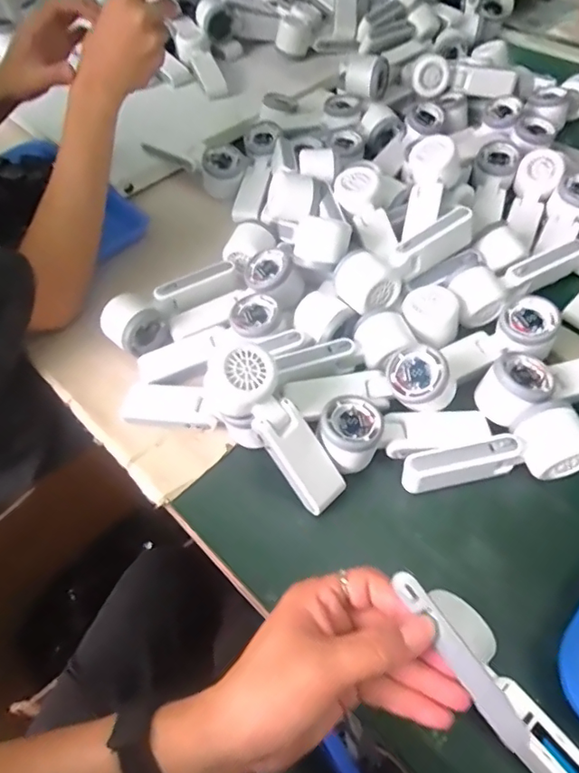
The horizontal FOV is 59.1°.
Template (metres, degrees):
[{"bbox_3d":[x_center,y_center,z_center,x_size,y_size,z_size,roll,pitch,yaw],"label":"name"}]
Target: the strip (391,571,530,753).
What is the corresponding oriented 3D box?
[{"bbox_3d":[0.089,0.142,0.267,0.014,0.010,0.098,-32,78,-14],"label":"strip"}]

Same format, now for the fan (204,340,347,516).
[{"bbox_3d":[-0.011,0.037,0.448,0.060,0.034,0.167,-40,102,-18],"label":"fan"}]

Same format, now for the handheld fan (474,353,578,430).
[{"bbox_3d":[0.265,-0.009,0.501,0.161,0.048,0.055,-17,54,-10],"label":"handheld fan"}]

